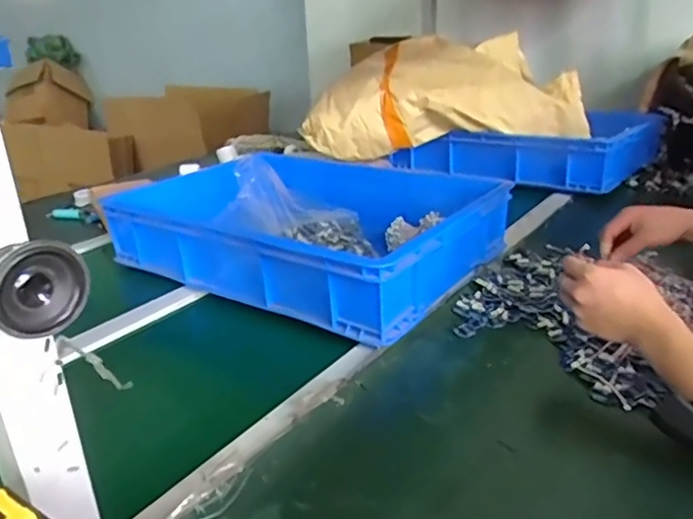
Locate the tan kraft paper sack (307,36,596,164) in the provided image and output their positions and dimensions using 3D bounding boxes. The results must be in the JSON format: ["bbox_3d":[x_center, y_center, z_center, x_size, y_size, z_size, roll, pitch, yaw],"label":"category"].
[{"bbox_3d":[0.235,-0.404,1.416,0.675,0.236,0.229,-3,24,-3],"label":"tan kraft paper sack"}]

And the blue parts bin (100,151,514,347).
[{"bbox_3d":[-0.047,-0.069,0.996,0.569,0.121,0.467,17,30,35],"label":"blue parts bin"}]

